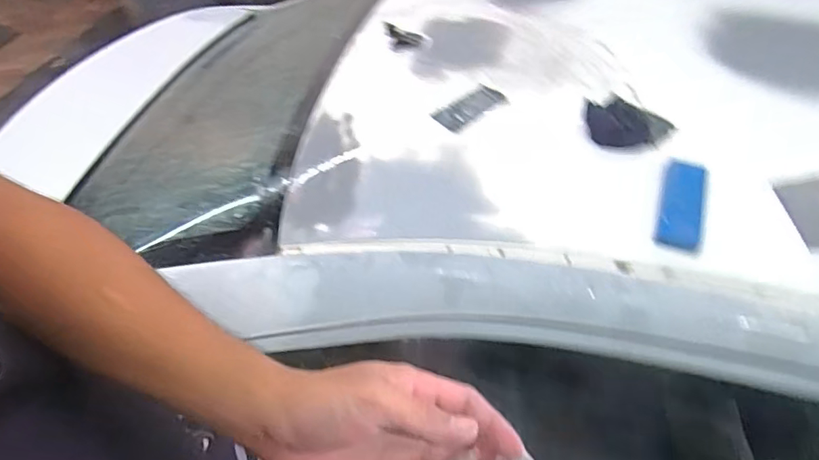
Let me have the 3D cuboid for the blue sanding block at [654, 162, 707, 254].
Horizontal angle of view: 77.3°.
[{"bbox_3d":[0.368,-0.033,0.691,0.054,0.018,0.129,15,69,11],"label":"blue sanding block"}]

